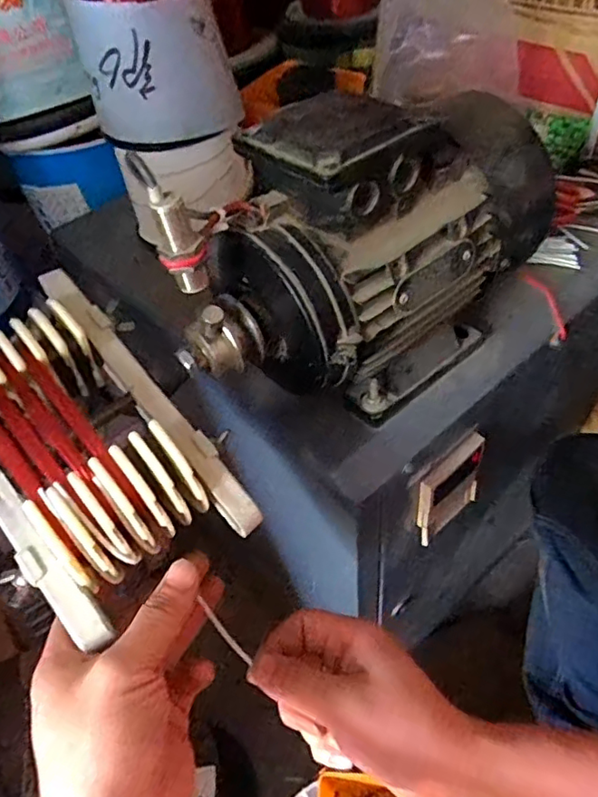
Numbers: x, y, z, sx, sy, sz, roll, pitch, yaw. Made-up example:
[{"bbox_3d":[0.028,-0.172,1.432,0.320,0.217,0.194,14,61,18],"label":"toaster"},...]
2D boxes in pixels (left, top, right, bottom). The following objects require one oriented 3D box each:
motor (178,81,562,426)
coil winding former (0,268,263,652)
[{"bbox_3d":[0.055,-0.099,0.384,0.275,0.178,0.119,-28,53,-17],"label":"motor"},{"bbox_3d":[-0.122,0.025,0.308,0.201,0.055,0.114,48,48,12],"label":"coil winding former"}]

